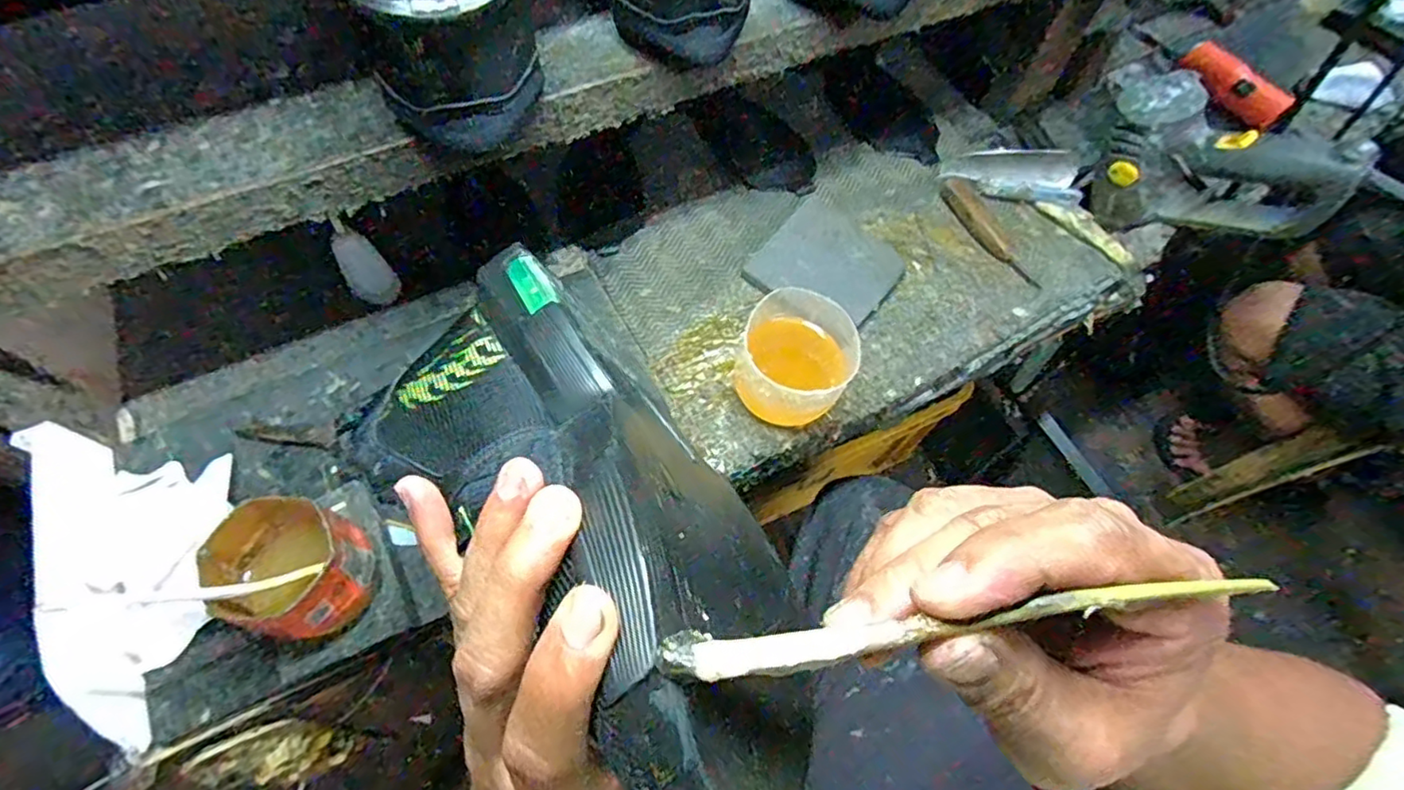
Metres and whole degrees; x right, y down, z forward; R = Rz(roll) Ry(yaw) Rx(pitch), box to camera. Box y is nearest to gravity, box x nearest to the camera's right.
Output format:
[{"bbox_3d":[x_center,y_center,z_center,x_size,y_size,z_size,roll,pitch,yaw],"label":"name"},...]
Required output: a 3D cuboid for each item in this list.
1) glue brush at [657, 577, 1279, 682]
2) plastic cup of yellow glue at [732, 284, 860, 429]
[{"bbox_3d":[0.059,0.052,0.147,0.138,0.008,0.011,-9,64,2],"label":"glue brush"},{"bbox_3d":[0.077,-0.029,0.525,0.092,0.058,0.099,1,64,-3],"label":"plastic cup of yellow glue"}]

